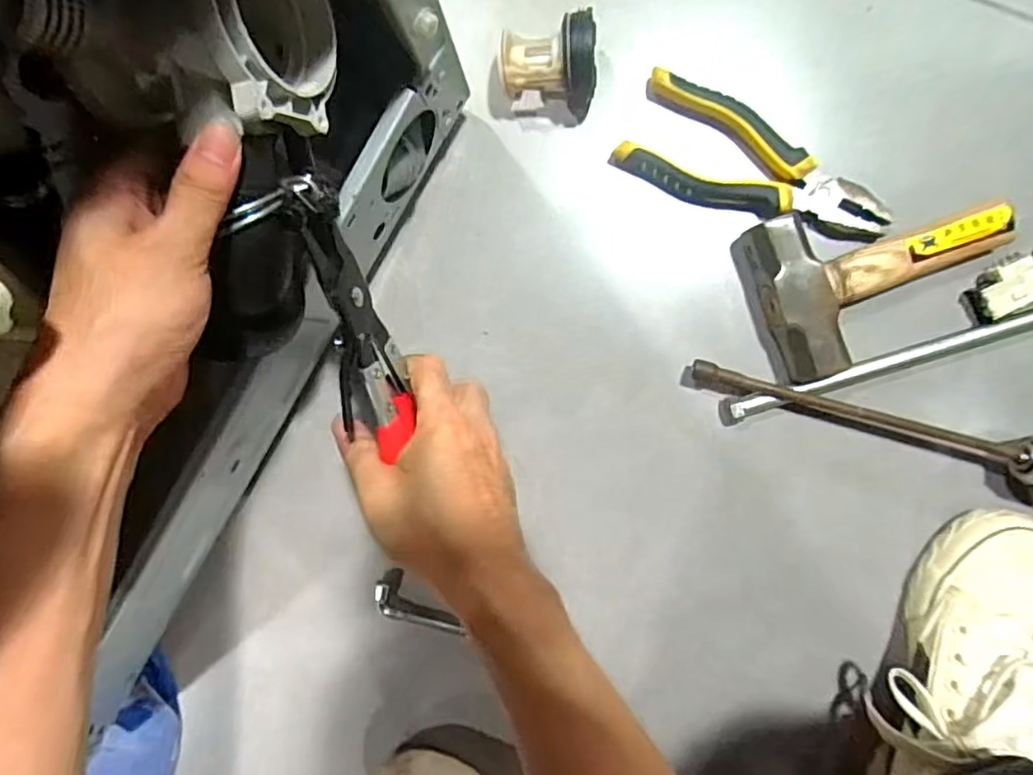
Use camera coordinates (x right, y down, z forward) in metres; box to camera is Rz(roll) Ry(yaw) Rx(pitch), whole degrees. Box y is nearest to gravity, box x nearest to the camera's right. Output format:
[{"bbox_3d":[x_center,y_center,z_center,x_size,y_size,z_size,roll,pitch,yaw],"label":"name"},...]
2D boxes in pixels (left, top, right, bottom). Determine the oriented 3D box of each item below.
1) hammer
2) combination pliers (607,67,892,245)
[{"bbox_3d":[0.254,-0.080,0.426,0.173,0.037,0.109,-17,93,4],"label":"hammer"},{"bbox_3d":[0.166,-0.147,0.438,0.186,0.018,0.071,31,95,1],"label":"combination pliers"}]

